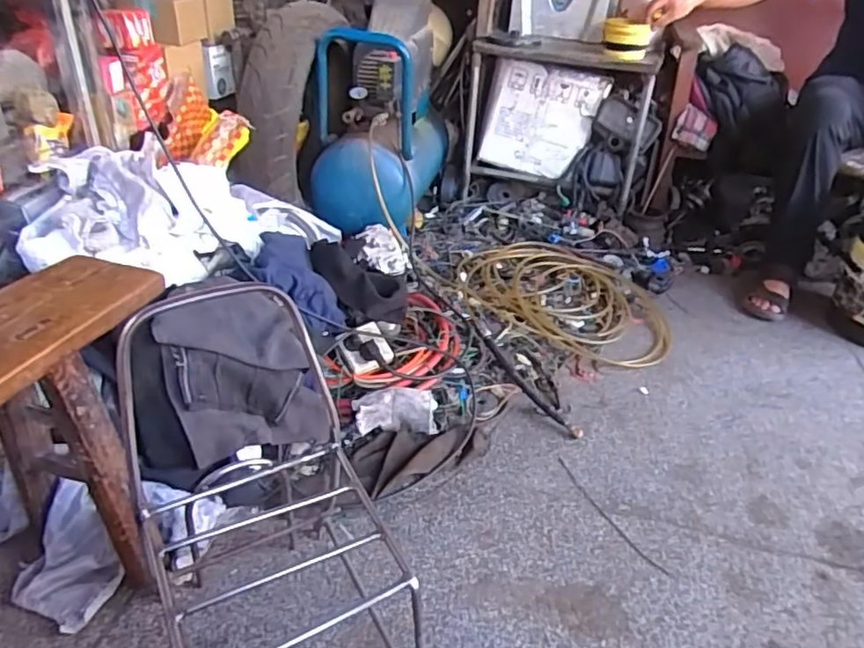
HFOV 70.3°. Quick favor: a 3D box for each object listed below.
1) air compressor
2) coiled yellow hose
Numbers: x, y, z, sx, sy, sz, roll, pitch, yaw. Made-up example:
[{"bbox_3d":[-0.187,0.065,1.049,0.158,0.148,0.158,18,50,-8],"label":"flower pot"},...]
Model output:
[{"bbox_3d":[-0.133,-0.554,1.663,0.251,0.447,0.549,10,33,10],"label":"air compressor"},{"bbox_3d":[0.325,-0.066,1.530,0.522,0.090,0.411,10,33,11],"label":"coiled yellow hose"}]

